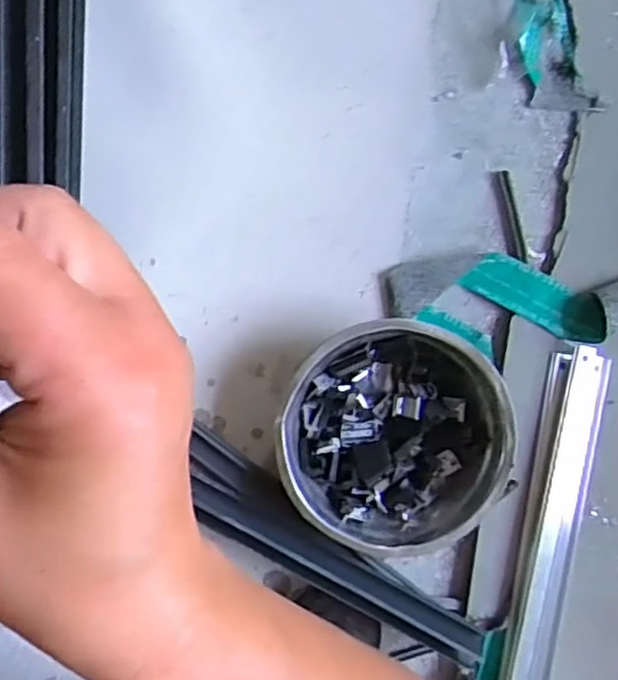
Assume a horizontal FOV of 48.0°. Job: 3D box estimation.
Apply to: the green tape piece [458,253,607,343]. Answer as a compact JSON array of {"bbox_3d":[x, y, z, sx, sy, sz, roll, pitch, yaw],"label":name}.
[{"bbox_3d":[0.192,-0.039,0.585,0.120,0.032,0.039,24,90,-6],"label":"green tape piece"}]

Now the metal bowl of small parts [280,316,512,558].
[{"bbox_3d":[0.068,0.077,0.564,0.176,0.066,0.179,0,92,-6],"label":"metal bowl of small parts"}]

